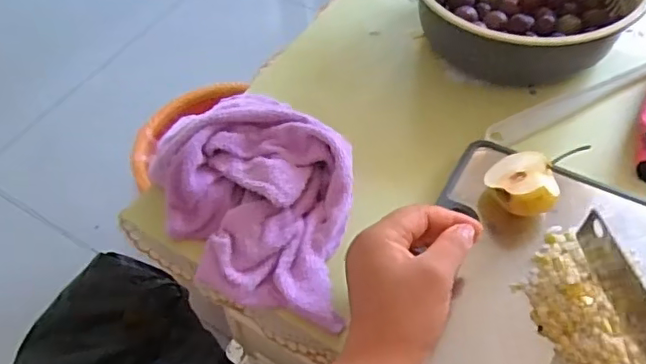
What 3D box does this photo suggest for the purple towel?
[{"bbox_3d":[-0.047,0.013,0.469,0.216,0.055,0.150,37,65,27],"label":"purple towel"}]

